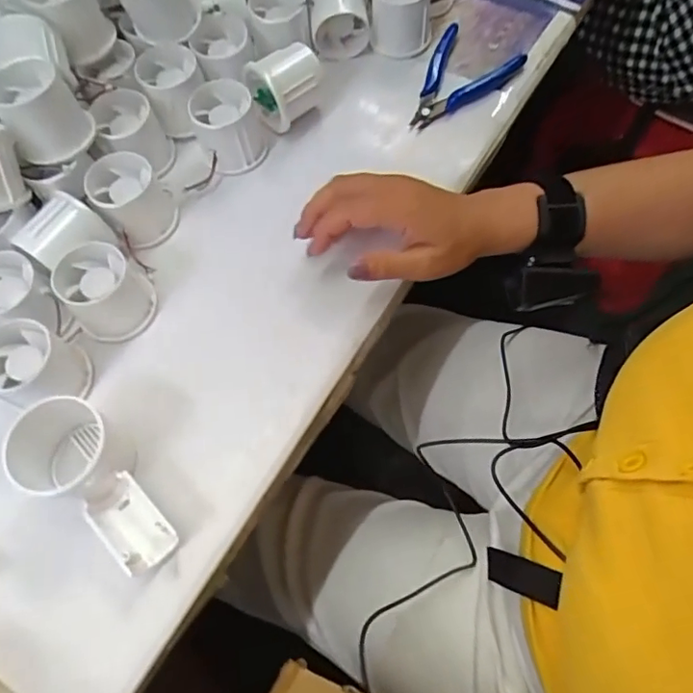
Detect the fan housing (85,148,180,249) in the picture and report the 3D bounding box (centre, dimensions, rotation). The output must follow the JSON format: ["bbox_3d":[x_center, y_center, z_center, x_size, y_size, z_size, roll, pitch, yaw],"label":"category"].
[{"bbox_3d":[-0.165,-0.114,0.433,0.053,0.042,0.059,-38,72,-15],"label":"fan housing"}]

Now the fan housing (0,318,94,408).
[{"bbox_3d":[-0.213,0.014,0.378,0.058,0.042,0.053,-1,65,3],"label":"fan housing"}]

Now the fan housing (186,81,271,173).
[{"bbox_3d":[-0.097,-0.180,0.458,0.057,0.050,0.053,-1,65,3],"label":"fan housing"}]

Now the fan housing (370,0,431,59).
[{"bbox_3d":[0.050,-0.301,0.509,0.054,0.055,0.057,1,69,-3],"label":"fan housing"}]

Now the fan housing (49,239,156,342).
[{"bbox_3d":[-0.172,-0.039,0.401,0.057,0.047,0.055,-1,65,3],"label":"fan housing"}]

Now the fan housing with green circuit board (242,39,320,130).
[{"bbox_3d":[-0.049,-0.218,0.471,0.054,0.052,0.049,-37,72,-15],"label":"fan housing with green circuit board"}]

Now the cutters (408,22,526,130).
[{"bbox_3d":[0.096,-0.233,0.490,0.075,0.008,0.118,33,74,15],"label":"cutters"}]

